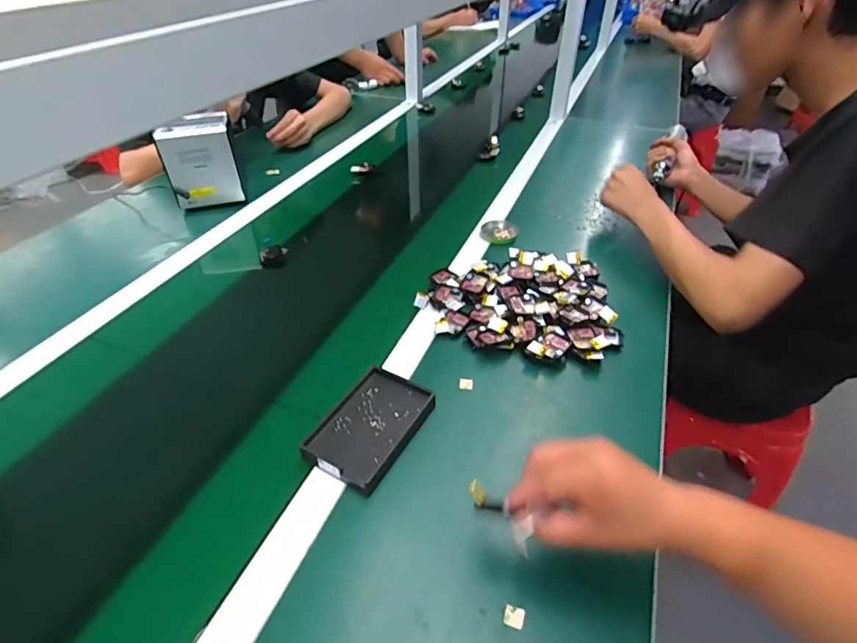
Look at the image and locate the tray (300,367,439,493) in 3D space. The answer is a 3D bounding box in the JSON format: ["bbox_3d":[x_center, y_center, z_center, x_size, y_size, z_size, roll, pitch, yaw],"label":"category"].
[{"bbox_3d":[-0.064,0.117,0.535,0.092,0.026,0.139,21,46,23],"label":"tray"}]

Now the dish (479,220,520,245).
[{"bbox_3d":[0.127,-0.161,0.860,0.068,0.020,0.060,6,42,7],"label":"dish"}]

